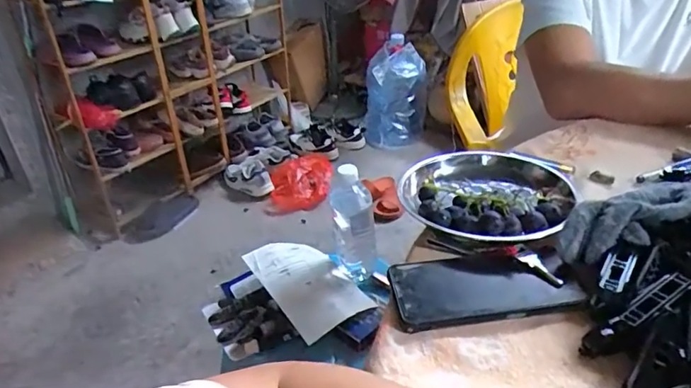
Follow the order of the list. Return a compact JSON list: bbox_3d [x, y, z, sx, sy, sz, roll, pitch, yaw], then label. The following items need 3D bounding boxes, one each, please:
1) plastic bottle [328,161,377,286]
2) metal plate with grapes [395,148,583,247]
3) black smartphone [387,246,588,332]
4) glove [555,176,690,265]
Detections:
[{"bbox_3d":[0.011,0.045,0.820,0.070,0.206,0.069,-6,32,-3],"label":"plastic bottle"},{"bbox_3d":[0.150,-0.003,0.544,0.172,0.036,0.178,-3,32,2],"label":"metal plate with grapes"},{"bbox_3d":[0.121,0.080,0.446,0.158,0.013,0.081,-7,32,-4],"label":"black smartphone"},{"bbox_3d":[0.269,0.013,0.449,0.166,0.032,0.055,-23,33,1],"label":"glove"}]

